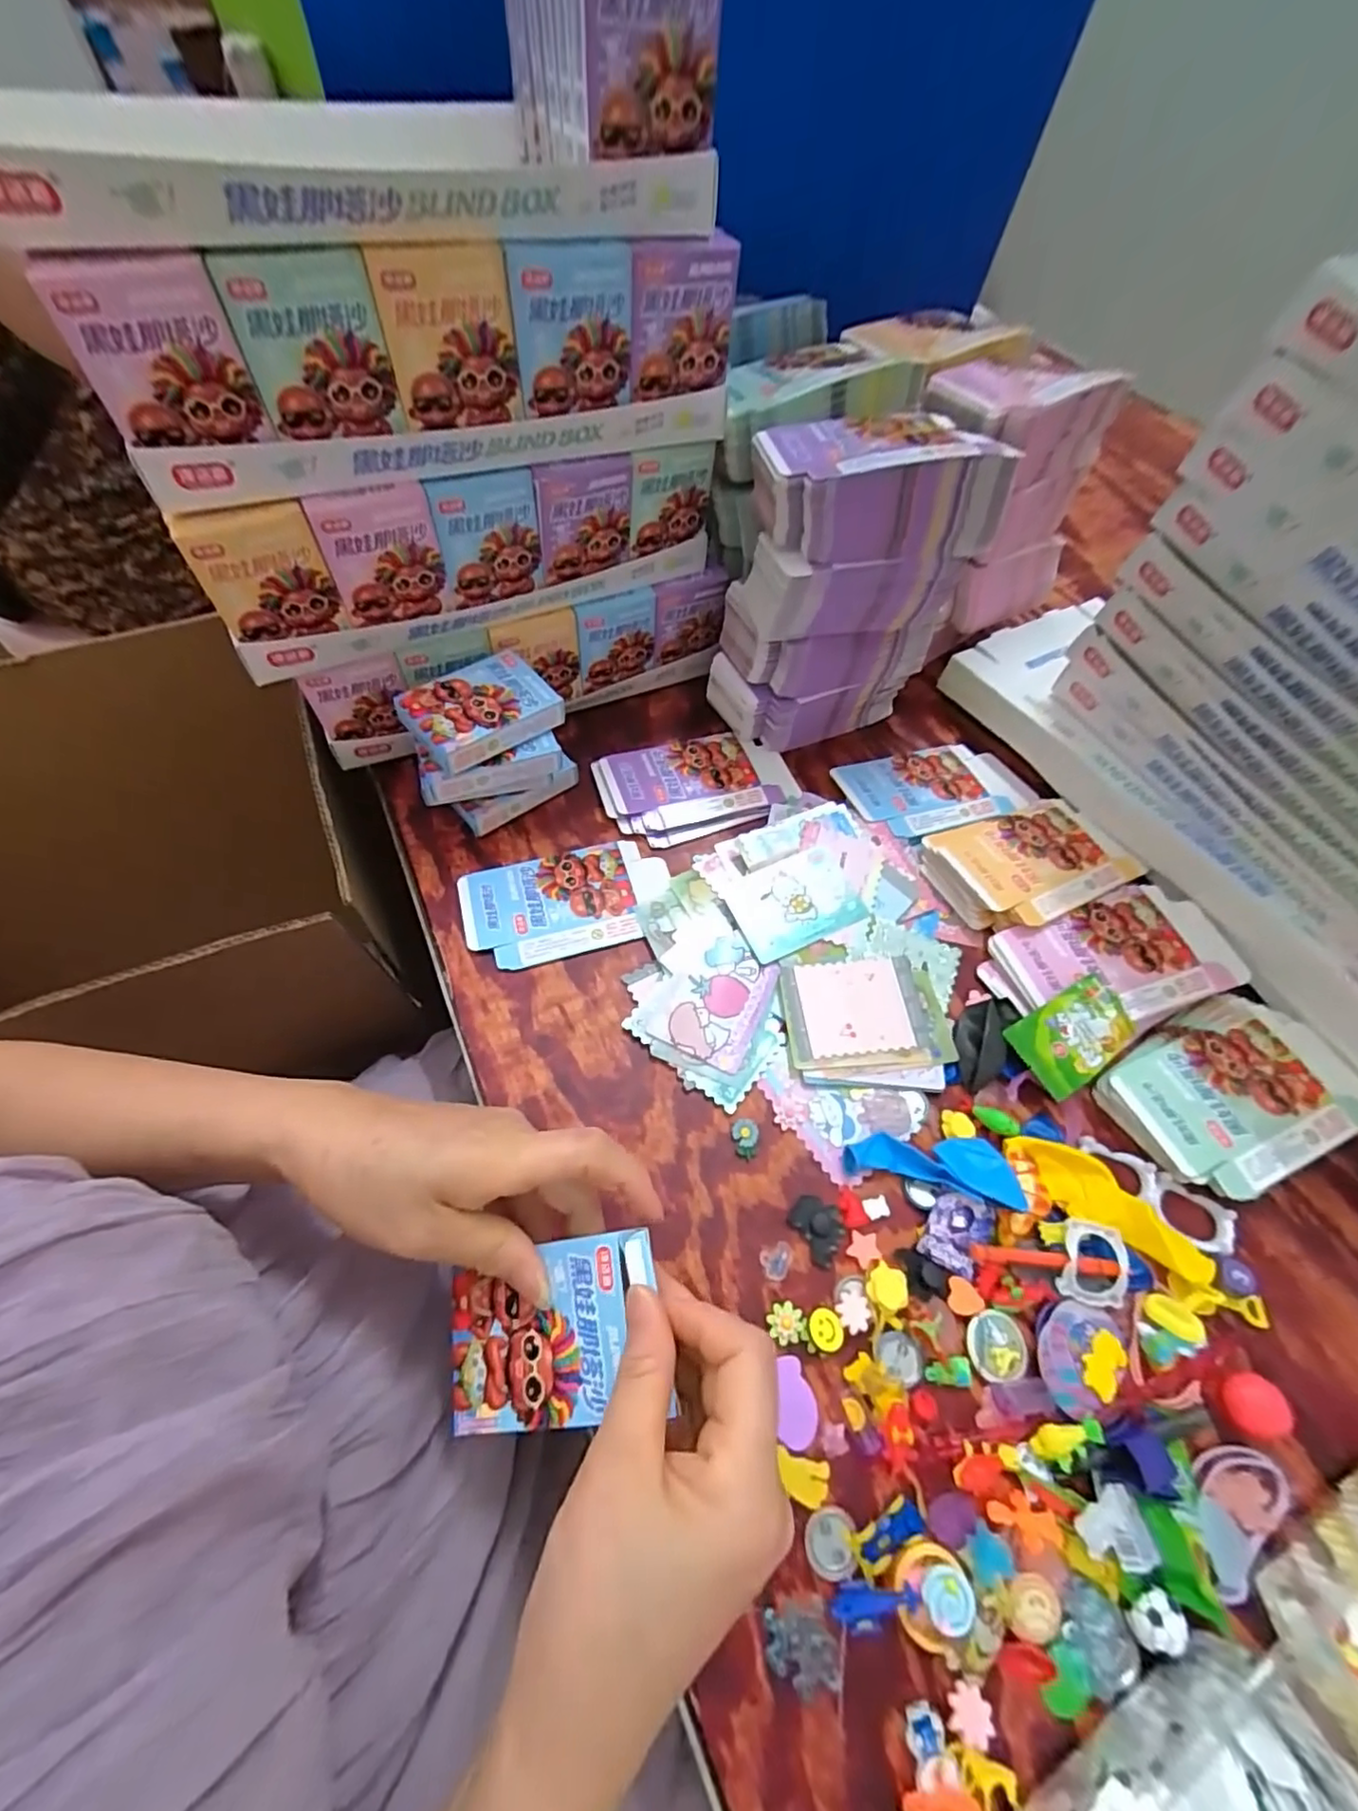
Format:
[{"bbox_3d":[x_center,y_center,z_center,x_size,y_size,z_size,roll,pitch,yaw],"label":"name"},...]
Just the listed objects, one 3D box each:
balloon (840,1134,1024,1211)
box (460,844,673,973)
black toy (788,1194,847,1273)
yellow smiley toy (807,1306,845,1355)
[{"bbox_3d":[0.144,0.145,0.355,0.092,0.023,0.034,11,61,7],"label":"balloon"},{"bbox_3d":[-0.080,-0.004,0.447,0.144,0.005,0.083,-15,61,-8],"label":"box"},{"bbox_3d":[0.078,0.179,0.347,0.025,0.006,0.034,-31,65,-16],"label":"black toy"},{"bbox_3d":[0.075,0.217,0.320,0.018,0.004,0.018,4,45,-4],"label":"yellow smiley toy"}]

